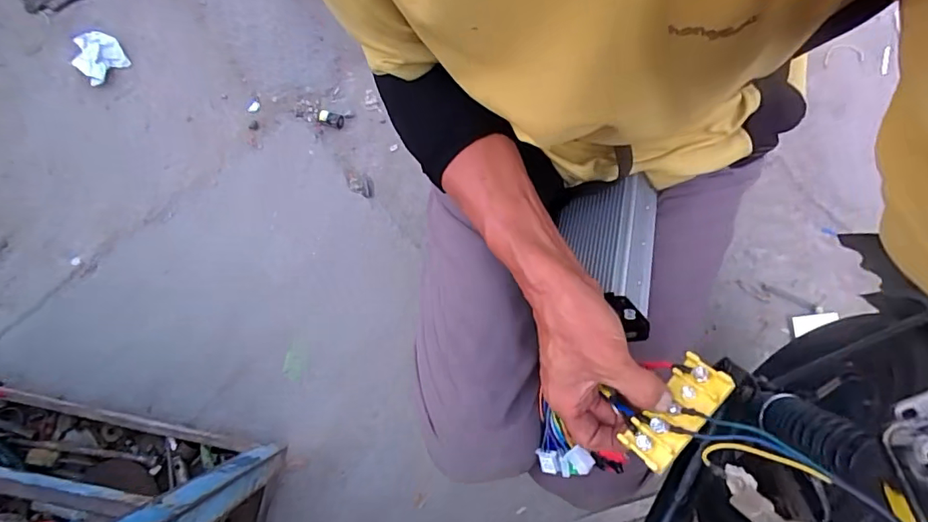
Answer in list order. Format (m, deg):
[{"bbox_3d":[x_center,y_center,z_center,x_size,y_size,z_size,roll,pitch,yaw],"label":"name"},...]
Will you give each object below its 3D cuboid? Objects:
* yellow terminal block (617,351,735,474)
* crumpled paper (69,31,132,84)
[{"bbox_3d":[0.152,0.108,0.362,0.084,0.020,0.036,-49,51,-5],"label":"yellow terminal block"},{"bbox_3d":[-0.724,-0.409,0.988,0.115,0.028,0.089,44,81,9],"label":"crumpled paper"}]

